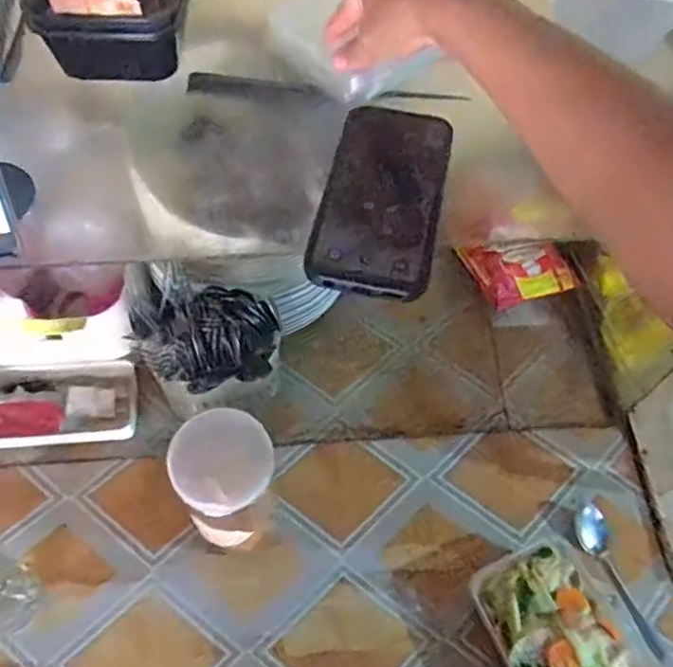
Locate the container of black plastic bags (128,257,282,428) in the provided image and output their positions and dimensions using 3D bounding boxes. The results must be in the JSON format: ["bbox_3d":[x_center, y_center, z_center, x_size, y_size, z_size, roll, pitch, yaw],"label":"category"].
[{"bbox_3d":[-0.132,0.017,0.695,0.142,0.160,0.113,-18,62,-13],"label":"container of black plastic bags"}]

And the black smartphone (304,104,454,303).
[{"bbox_3d":[0.035,-0.100,0.454,0.080,0.016,0.179,11,60,4],"label":"black smartphone"}]

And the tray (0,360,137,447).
[{"bbox_3d":[-0.331,0.079,0.726,0.203,0.044,0.094,-5,60,-5],"label":"tray"}]

